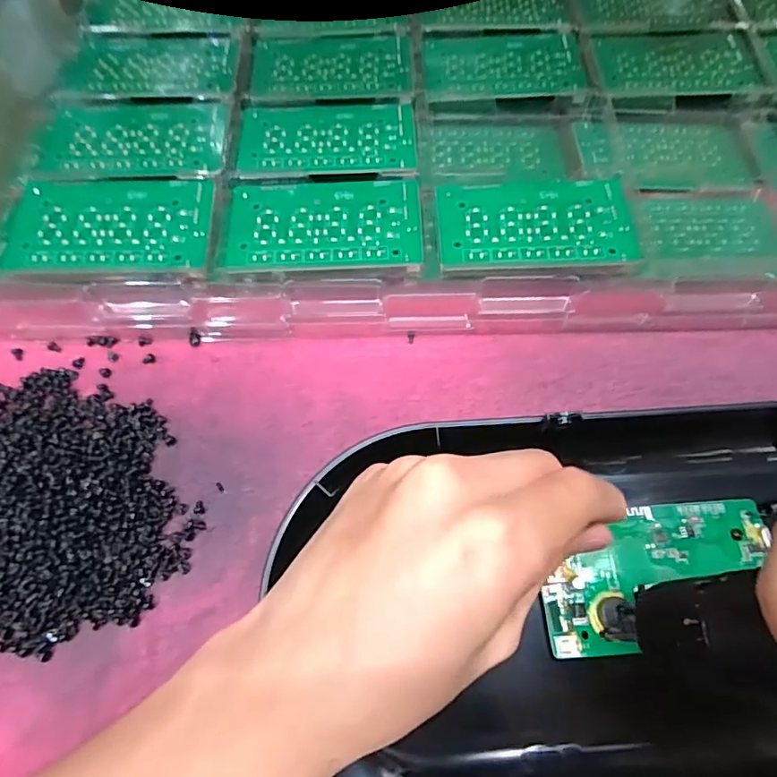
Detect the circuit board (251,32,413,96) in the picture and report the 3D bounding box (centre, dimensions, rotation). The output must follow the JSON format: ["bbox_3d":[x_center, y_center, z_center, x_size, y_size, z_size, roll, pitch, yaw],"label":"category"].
[{"bbox_3d":[-0.039,-0.220,0.358,0.105,0.004,0.061,0,65,-3],"label":"circuit board"}]

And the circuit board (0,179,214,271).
[{"bbox_3d":[-0.153,-0.090,0.290,0.109,0.004,0.057,-1,70,-1],"label":"circuit board"}]

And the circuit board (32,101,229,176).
[{"bbox_3d":[-0.155,-0.151,0.321,0.108,0.004,0.064,1,65,0],"label":"circuit board"}]

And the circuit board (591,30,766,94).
[{"bbox_3d":[0.197,-0.224,0.363,0.110,0.007,0.061,-7,66,-6],"label":"circuit board"}]

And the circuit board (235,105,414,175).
[{"bbox_3d":[-0.037,-0.154,0.325,0.105,0.008,0.061,0,65,-3],"label":"circuit board"}]

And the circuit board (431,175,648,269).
[{"bbox_3d":[0.081,-0.094,0.297,0.106,0.004,0.058,-3,66,0],"label":"circuit board"}]

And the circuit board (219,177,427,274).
[{"bbox_3d":[-0.037,-0.092,0.294,0.106,0.004,0.061,-1,66,0],"label":"circuit board"}]

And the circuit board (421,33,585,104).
[{"bbox_3d":[0.078,-0.221,0.360,0.107,0.005,0.062,-4,65,-5],"label":"circuit board"}]

